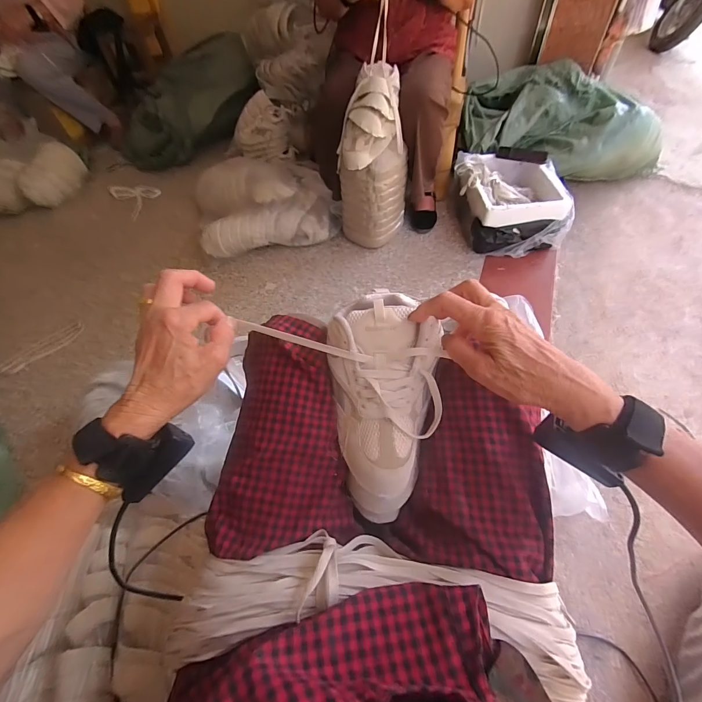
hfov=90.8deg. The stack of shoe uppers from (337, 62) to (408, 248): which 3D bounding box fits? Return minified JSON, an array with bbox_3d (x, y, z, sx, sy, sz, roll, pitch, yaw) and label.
[{"bbox_3d":[0.063,-0.545,1.066,0.219,0.471,0.199,-2,55,3],"label":"stack of shoe uppers"}]

